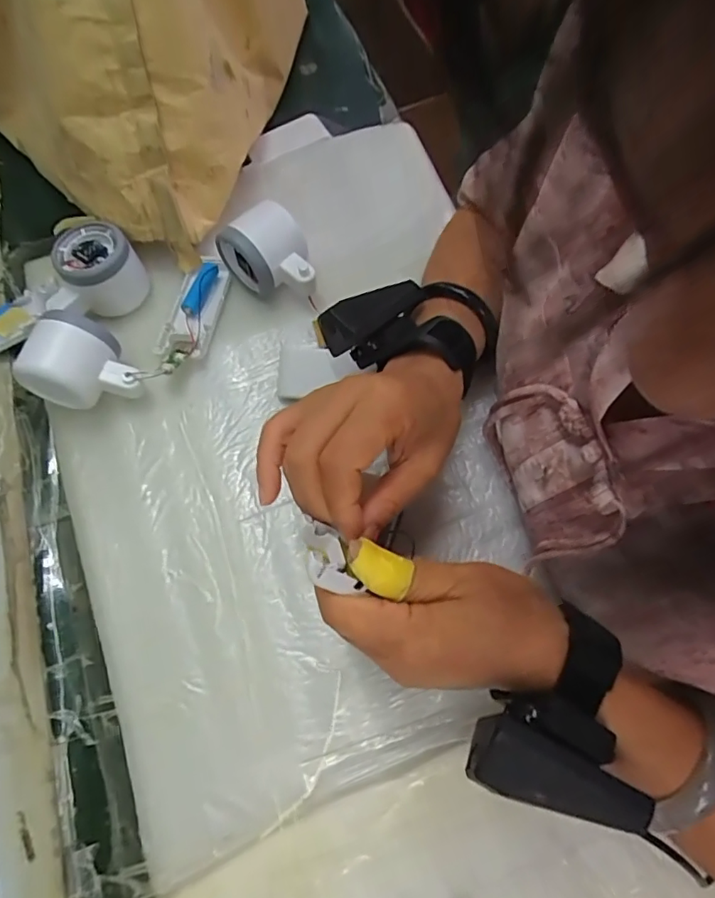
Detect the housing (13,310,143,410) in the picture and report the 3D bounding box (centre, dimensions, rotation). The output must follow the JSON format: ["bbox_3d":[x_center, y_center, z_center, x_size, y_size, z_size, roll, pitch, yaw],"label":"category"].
[{"bbox_3d":[-0.198,-0.060,0.387,0.073,0.064,0.052,10,69,8],"label":"housing"}]

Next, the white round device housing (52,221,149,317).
[{"bbox_3d":[-0.208,-0.145,0.431,0.058,0.056,0.057,-1,68,3],"label":"white round device housing"}]

